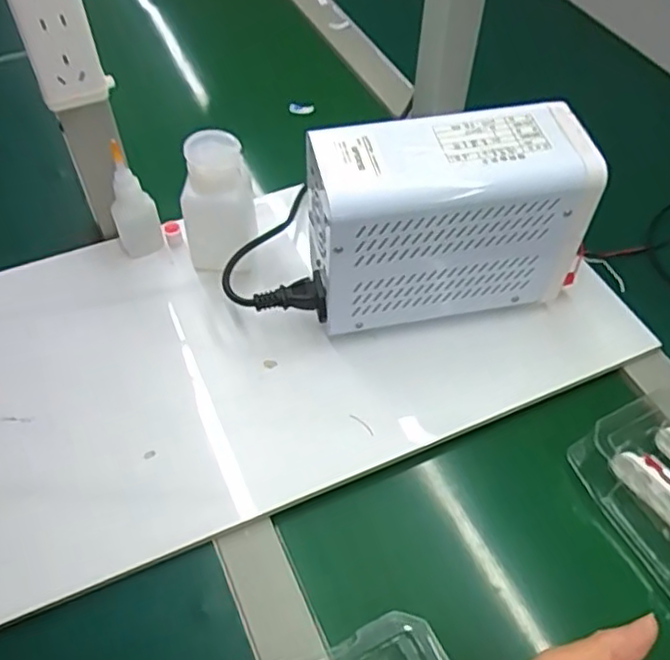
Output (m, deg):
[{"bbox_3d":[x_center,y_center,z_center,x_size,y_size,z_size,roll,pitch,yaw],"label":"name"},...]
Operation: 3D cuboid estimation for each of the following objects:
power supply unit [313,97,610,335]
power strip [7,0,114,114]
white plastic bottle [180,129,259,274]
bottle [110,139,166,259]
[{"bbox_3d":[0.083,-0.080,0.513,0.201,0.150,0.086,-8,53,-6],"label":"power supply unit"},{"bbox_3d":[-0.184,-0.203,0.430,0.047,0.125,0.023,-18,54,-14],"label":"power strip"},{"bbox_3d":[-0.096,-0.102,0.547,0.059,0.110,0.047,4,52,3],"label":"white plastic bottle"},{"bbox_3d":[-0.172,-0.106,0.559,0.027,0.103,0.034,34,59,23],"label":"bottle"}]

